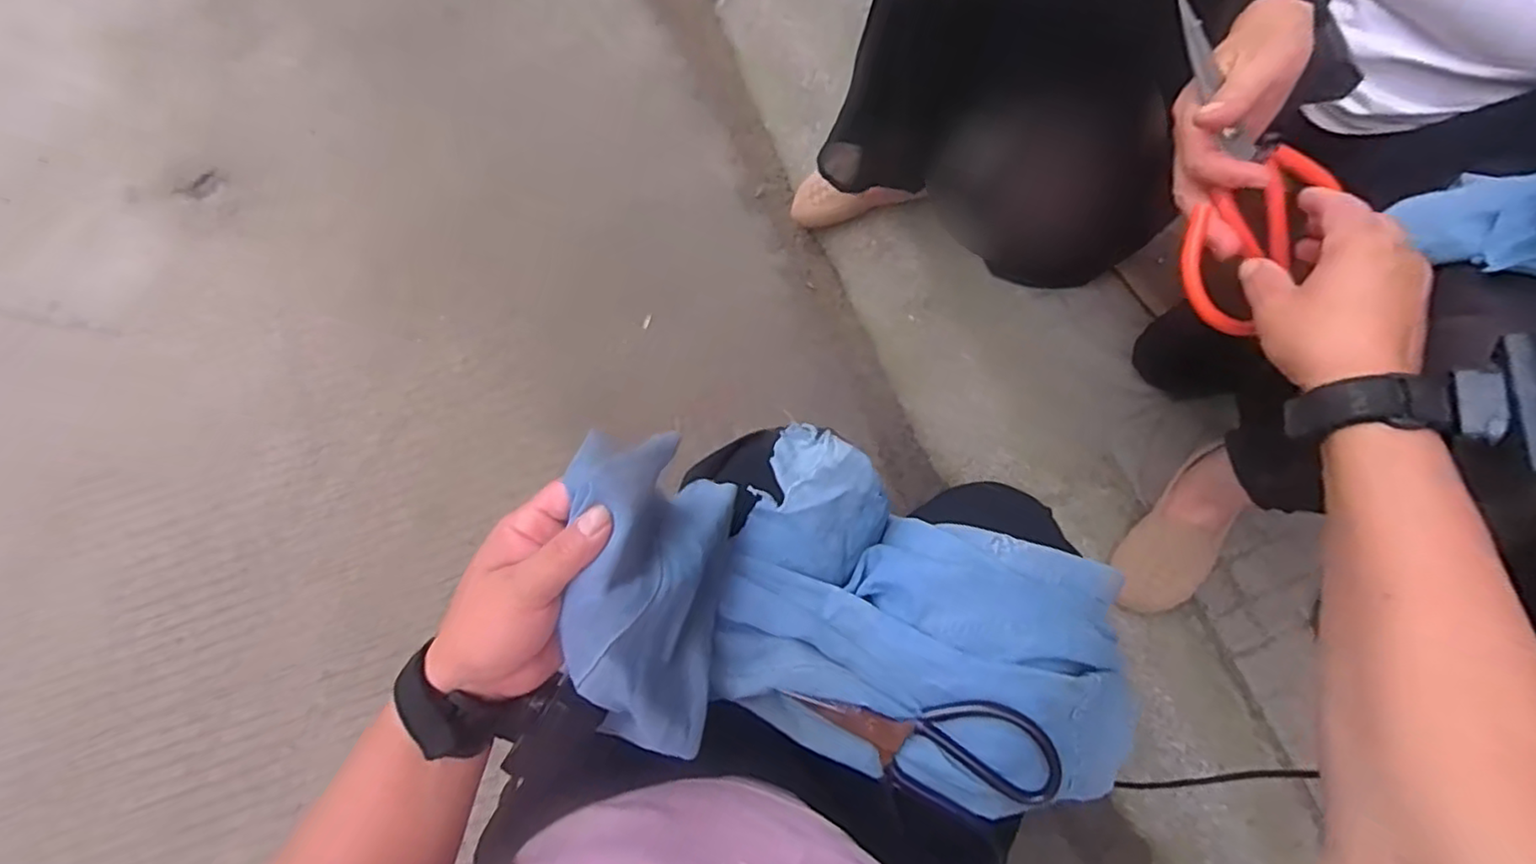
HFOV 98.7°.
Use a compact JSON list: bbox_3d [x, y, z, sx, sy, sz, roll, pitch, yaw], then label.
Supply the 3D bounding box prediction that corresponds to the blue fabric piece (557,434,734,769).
[{"bbox_3d":[-0.069,0.090,0.371,0.065,0.138,0.162,6,68,4],"label":"blue fabric piece"}]

